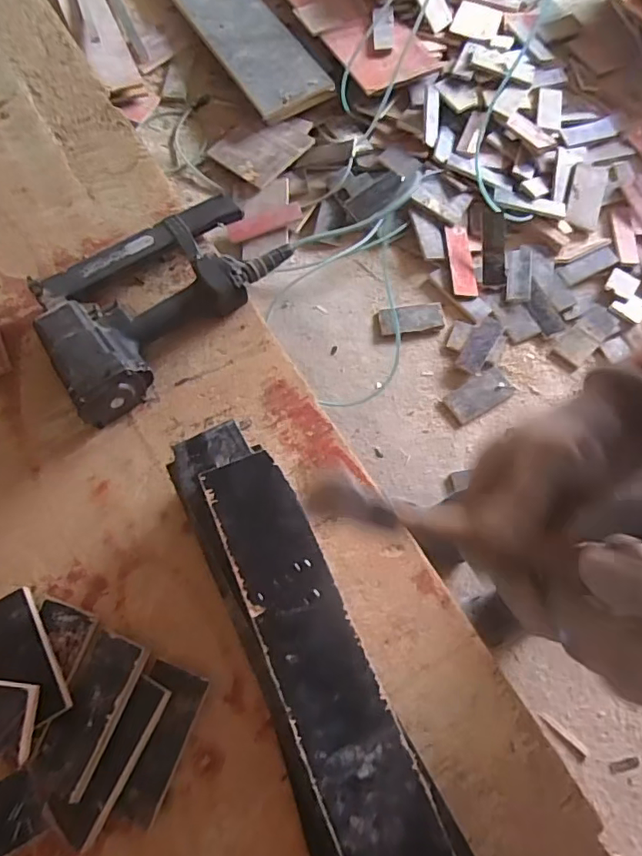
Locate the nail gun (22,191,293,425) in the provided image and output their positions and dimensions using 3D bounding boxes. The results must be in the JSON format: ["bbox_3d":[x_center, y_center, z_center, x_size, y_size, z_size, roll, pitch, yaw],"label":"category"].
[{"bbox_3d":[-0.213,-0.180,0.681,0.323,0.080,0.204,-41,75,-17],"label":"nail gun"}]

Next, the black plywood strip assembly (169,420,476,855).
[{"bbox_3d":[0.012,0.267,0.490,0.130,0.108,0.589,-22,71,-8],"label":"black plywood strip assembly"}]

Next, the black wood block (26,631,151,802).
[{"bbox_3d":[-0.225,0.276,0.518,0.066,0.015,0.140,11,62,23],"label":"black wood block"}]

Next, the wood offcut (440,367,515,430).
[{"bbox_3d":[0.397,-0.082,1.357,0.188,0.014,0.093,-30,72,-11],"label":"wood offcut"}]

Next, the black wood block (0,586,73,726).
[{"bbox_3d":[-0.304,0.232,0.532,0.064,0.014,0.132,-28,69,-13],"label":"black wood block"}]

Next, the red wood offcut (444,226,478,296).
[{"bbox_3d":[0.399,-0.473,1.513,0.072,0.020,0.229,-2,69,-1],"label":"red wood offcut"}]

